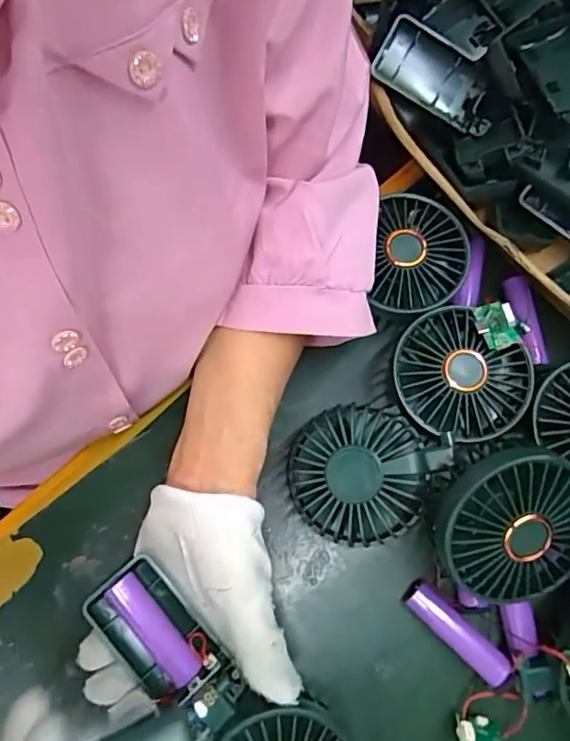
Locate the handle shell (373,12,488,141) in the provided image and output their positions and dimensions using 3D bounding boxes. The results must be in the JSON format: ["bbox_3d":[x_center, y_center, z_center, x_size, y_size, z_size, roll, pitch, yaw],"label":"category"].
[{"bbox_3d":[0.111,-0.212,0.400,0.093,0.022,0.047,25,89,-8],"label":"handle shell"}]

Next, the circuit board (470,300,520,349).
[{"bbox_3d":[0.132,-0.029,0.344,0.022,0.008,0.030,-14,72,19],"label":"circuit board"}]

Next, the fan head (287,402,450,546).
[{"bbox_3d":[0.045,0.061,0.334,0.079,0.038,0.084,0,76,-2],"label":"fan head"}]

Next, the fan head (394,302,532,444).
[{"bbox_3d":[0.109,0.006,0.350,0.087,0.026,0.076,37,78,7],"label":"fan head"}]

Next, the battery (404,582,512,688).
[{"bbox_3d":[0.103,0.158,0.329,0.070,0.015,0.019,40,78,23],"label":"battery"}]

